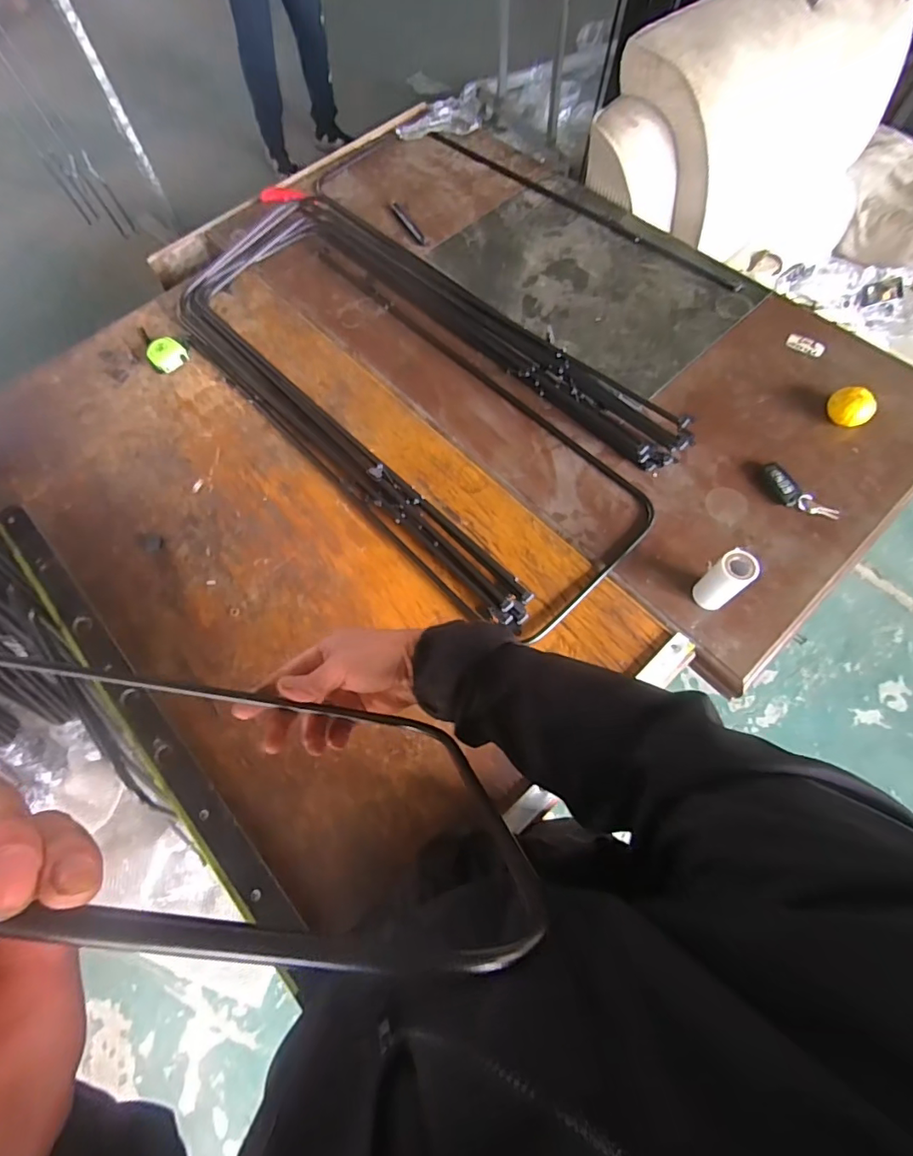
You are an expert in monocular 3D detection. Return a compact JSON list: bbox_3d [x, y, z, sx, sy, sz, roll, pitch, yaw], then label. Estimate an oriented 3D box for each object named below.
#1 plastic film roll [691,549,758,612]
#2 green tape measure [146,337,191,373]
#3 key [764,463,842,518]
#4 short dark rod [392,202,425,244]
[{"bbox_3d":[0.359,0.005,0.702,0.042,0.108,0.044,-1,66,2],"label":"plastic film roll"},{"bbox_3d":[-0.539,-0.418,0.967,0.063,0.030,0.076,-35,69,-12],"label":"green tape measure"},{"bbox_3d":[0.524,-0.129,0.797,0.030,0.023,0.122,-41,71,-15],"label":"key"},{"bbox_3d":[-0.106,-0.756,1.103,0.021,0.012,0.158,-26,67,-9],"label":"short dark rod"}]

